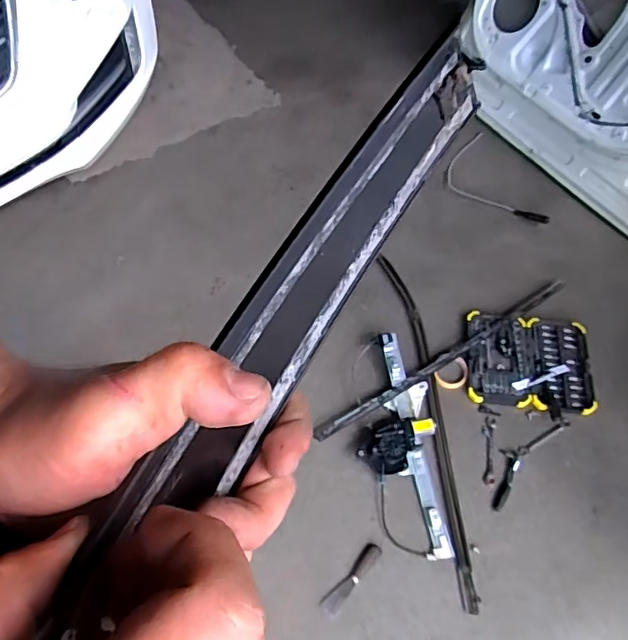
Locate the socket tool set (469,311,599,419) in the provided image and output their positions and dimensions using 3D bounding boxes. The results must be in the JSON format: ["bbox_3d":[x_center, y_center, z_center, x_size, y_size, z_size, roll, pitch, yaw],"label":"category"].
[{"bbox_3d":[0.558,0.108,1.464,0.313,0.044,0.274,6,60,0],"label":"socket tool set"}]

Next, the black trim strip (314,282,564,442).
[{"bbox_3d":[0.347,0.088,1.459,0.822,0.016,0.036,-29,66,-18],"label":"black trim strip"}]

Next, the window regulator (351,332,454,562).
[{"bbox_3d":[0.192,0.282,1.345,0.193,0.083,0.533,-2,60,-2],"label":"window regulator"}]

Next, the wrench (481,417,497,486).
[{"bbox_3d":[0.421,0.313,1.361,0.032,0.009,0.166,12,60,3],"label":"wrench"}]

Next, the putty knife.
[{"bbox_3d":[0.082,0.548,1.198,0.035,0.022,0.167,39,65,17],"label":"putty knife"}]

